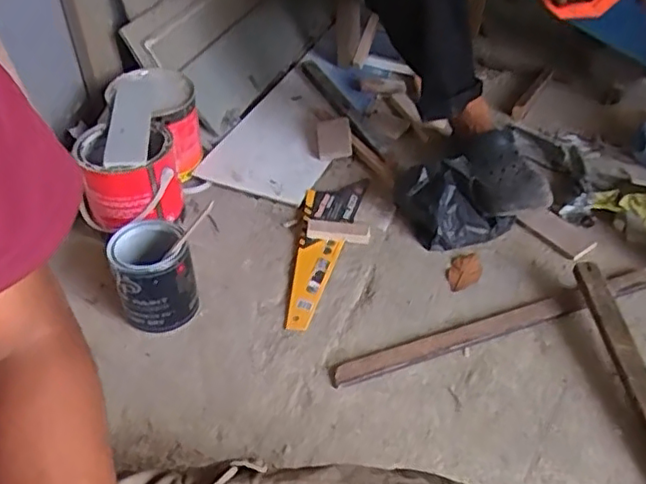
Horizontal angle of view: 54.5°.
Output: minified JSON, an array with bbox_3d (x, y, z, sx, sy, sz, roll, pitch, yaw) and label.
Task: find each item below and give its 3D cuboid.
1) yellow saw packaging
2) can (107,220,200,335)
[{"bbox_3d":[-0.013,-0.003,1.035,0.094,0.010,0.358,10,44,12],"label":"yellow saw packaging"},{"bbox_3d":[-0.242,0.053,0.904,0.108,0.126,0.114,-14,44,-13],"label":"can"}]

